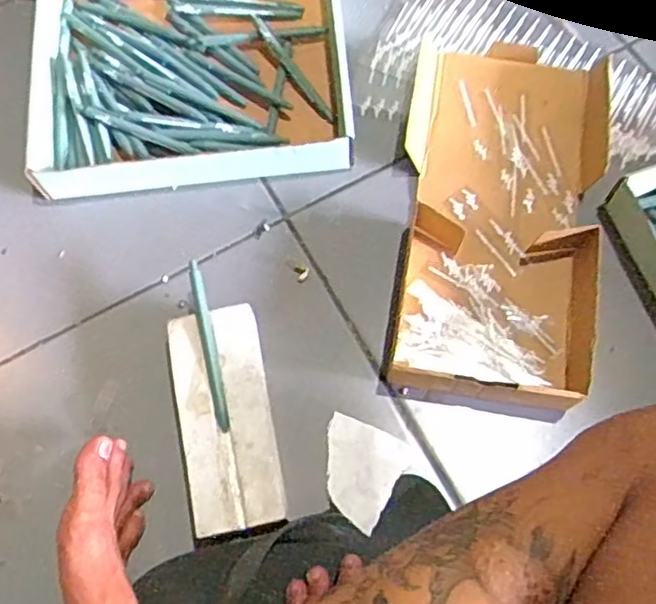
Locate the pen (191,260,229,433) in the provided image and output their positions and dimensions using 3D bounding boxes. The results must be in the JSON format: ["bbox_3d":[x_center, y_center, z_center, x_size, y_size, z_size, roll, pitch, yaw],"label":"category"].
[{"bbox_3d":[-0.100,0.036,0.563,0.010,0.011,0.144,-12,77,-3],"label":"pen"}]

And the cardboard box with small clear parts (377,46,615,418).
[{"bbox_3d":[0.160,-0.088,0.621,0.183,0.048,0.364,9,70,5],"label":"cardboard box with small clear parts"}]

